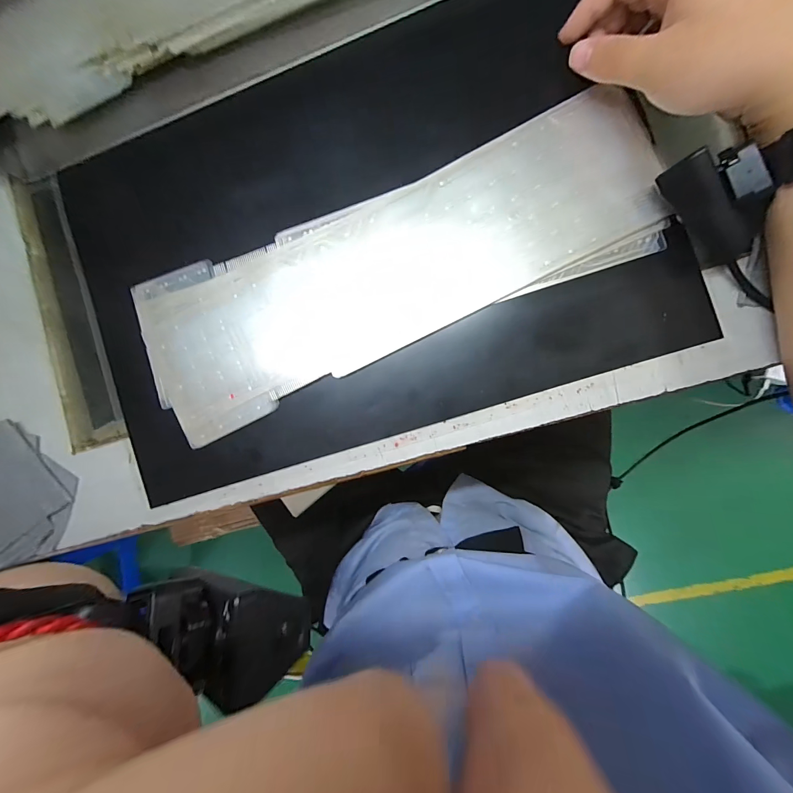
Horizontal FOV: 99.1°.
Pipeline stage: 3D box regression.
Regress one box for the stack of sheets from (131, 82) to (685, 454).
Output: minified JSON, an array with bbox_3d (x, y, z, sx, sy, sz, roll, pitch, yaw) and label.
[{"bbox_3d":[-0.013,-0.100,0.271,0.418,0.006,0.135,-23,87,6],"label":"stack of sheets"}]

